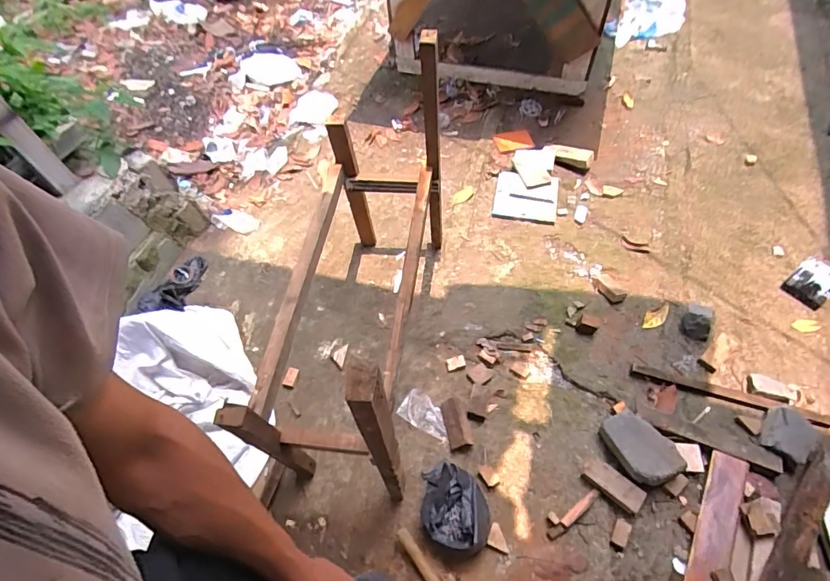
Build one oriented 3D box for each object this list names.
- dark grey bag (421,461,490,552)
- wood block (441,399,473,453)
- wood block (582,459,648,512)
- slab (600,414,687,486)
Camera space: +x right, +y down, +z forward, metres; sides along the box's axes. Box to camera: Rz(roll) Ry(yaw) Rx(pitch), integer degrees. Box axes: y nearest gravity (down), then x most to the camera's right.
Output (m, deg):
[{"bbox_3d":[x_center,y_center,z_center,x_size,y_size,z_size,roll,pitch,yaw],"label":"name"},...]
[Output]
[{"bbox_3d":[0.110,0.575,1.198,0.175,0.084,0.197,2,58,6],"label":"dark grey bag"},{"bbox_3d":[0.124,0.397,1.336,0.071,0.048,0.158,-12,57,-3],"label":"wood block"},{"bbox_3d":[0.544,0.534,1.235,0.158,0.046,0.070,38,67,25],"label":"wood block"},{"bbox_3d":[0.631,0.442,1.262,0.144,0.063,0.206,-27,47,-6],"label":"slab"}]

